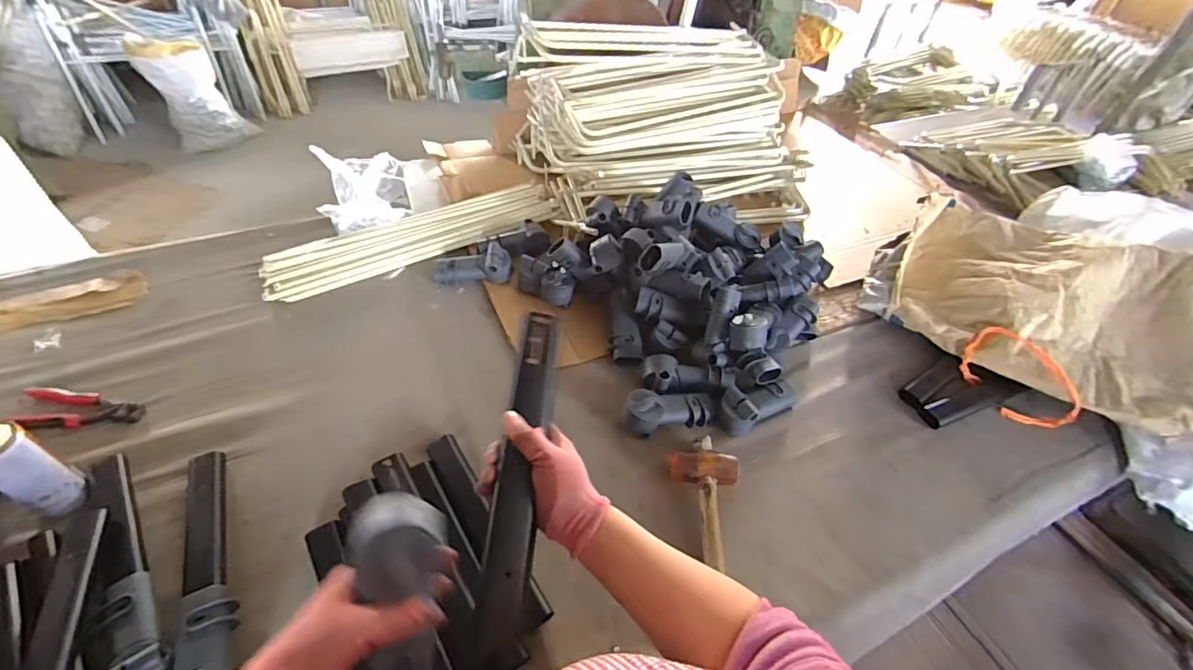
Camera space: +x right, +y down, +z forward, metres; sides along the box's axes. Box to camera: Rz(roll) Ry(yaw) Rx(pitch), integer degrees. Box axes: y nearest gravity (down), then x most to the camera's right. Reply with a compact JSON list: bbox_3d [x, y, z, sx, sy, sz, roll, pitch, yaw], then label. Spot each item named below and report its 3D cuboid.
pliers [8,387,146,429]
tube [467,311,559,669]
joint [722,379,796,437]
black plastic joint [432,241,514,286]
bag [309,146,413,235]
[{"bbox_3d":[-0.860,0.125,0.855,0.194,0.018,0.082,4,46,-2],"label":"pliers"},{"bbox_3d":[-0.075,0.136,0.516,0.043,0.017,0.338,6,68,-2],"label":"tube"},{"bbox_3d":[0.290,0.122,0.926,0.165,0.057,0.067,-21,52,-24],"label":"joint"},{"bbox_3d":[-0.265,-0.145,1.109,0.165,0.066,0.062,-9,40,0],"label":"black plastic joint"},{"bbox_3d":[-0.536,-0.338,1.196,0.212,0.176,0.135,-11,49,-16],"label":"bag"}]

